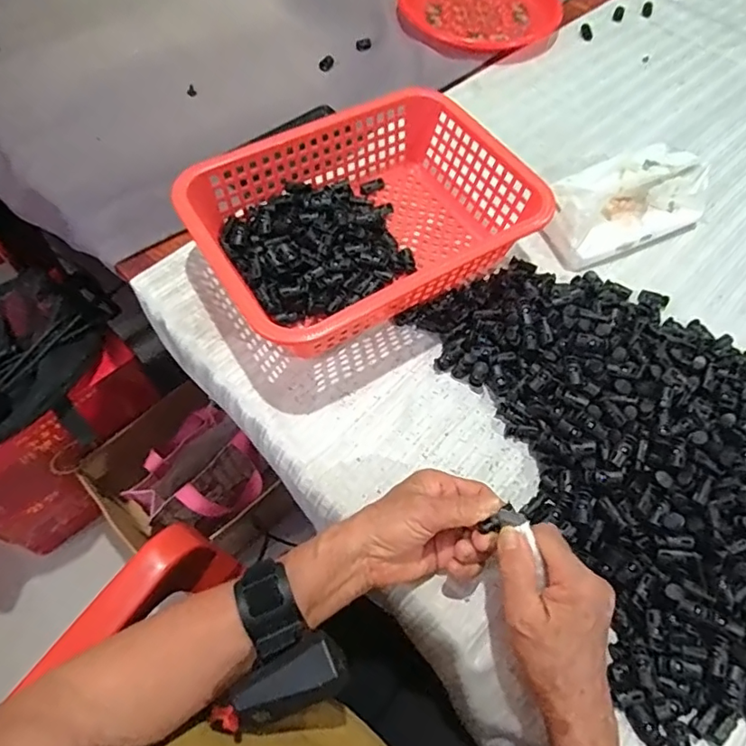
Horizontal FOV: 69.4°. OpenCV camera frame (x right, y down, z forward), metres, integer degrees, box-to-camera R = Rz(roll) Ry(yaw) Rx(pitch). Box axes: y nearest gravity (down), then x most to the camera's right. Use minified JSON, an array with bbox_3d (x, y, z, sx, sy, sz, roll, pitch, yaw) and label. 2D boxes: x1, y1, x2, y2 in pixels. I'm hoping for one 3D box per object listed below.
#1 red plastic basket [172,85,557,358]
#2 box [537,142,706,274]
[{"bbox_3d":[-0.007,-0.142,0.508,0.291,0.075,0.205,-28,66,-17],"label":"red plastic basket"},{"bbox_3d":[0.260,-0.177,0.553,0.174,0.070,0.084,-25,66,-15],"label":"box"}]

